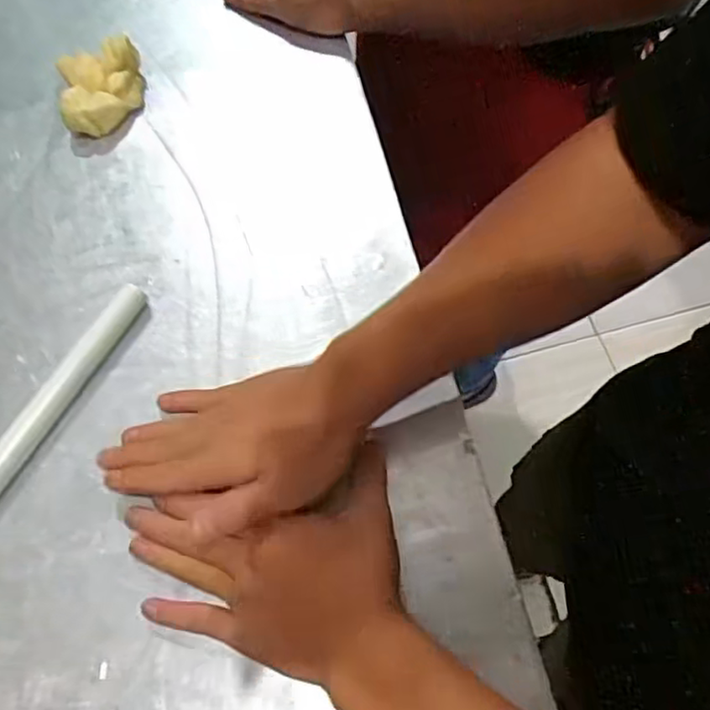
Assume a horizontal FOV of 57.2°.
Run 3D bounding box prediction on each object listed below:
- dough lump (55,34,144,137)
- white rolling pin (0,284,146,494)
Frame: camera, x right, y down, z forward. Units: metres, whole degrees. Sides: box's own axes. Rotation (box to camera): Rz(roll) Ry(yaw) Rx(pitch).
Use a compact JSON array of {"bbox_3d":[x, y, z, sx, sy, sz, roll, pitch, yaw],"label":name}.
[{"bbox_3d":[-0.206,-0.214,0.525,0.064,0.038,0.069,-6,65,-1],"label":"dough lump"},{"bbox_3d":[-0.206,0.039,0.424,0.021,0.014,0.208,26,68,13],"label":"white rolling pin"}]

